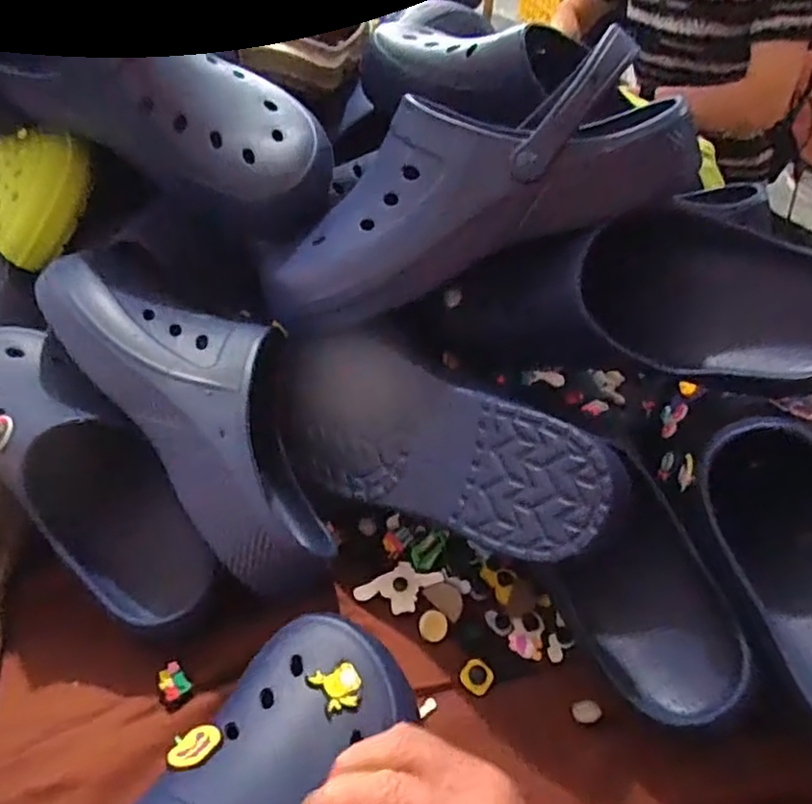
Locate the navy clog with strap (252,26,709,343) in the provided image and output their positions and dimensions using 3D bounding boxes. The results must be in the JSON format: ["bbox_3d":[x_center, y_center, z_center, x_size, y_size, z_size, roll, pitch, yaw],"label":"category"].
[{"bbox_3d":[0.030,-0.131,0.422,0.297,0.100,0.084,-21,43,13],"label":"navy clog with strap"}]

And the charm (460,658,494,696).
[{"bbox_3d":[0.046,0.177,0.419,0.019,0.009,0.019,28,49,24],"label":"charm"}]

